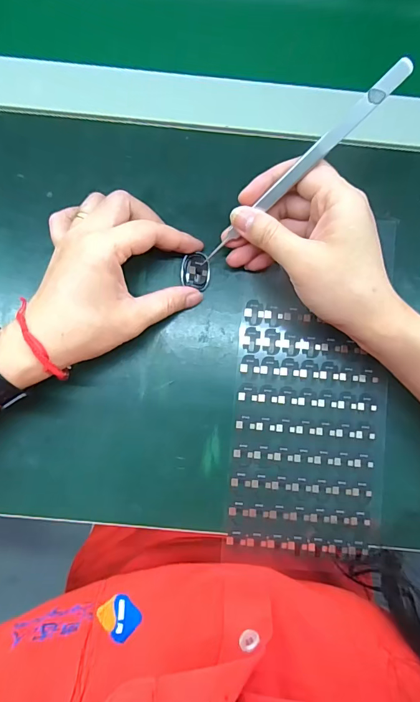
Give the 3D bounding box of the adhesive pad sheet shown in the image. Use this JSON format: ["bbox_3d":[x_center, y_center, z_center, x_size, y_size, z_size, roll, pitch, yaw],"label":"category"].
[{"bbox_3d":[0.072,0.063,0.291,0.109,0.004,0.192,5,86,-1],"label":"adhesive pad sheet"}]

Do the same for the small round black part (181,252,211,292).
[{"bbox_3d":[-0.011,-0.059,0.293,0.020,0.009,0.023,10,114,9],"label":"small round black part"}]

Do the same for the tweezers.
[{"bbox_3d":[0.051,-0.108,0.247,0.159,0.007,0.010,-39,87,29],"label":"tweezers"}]

